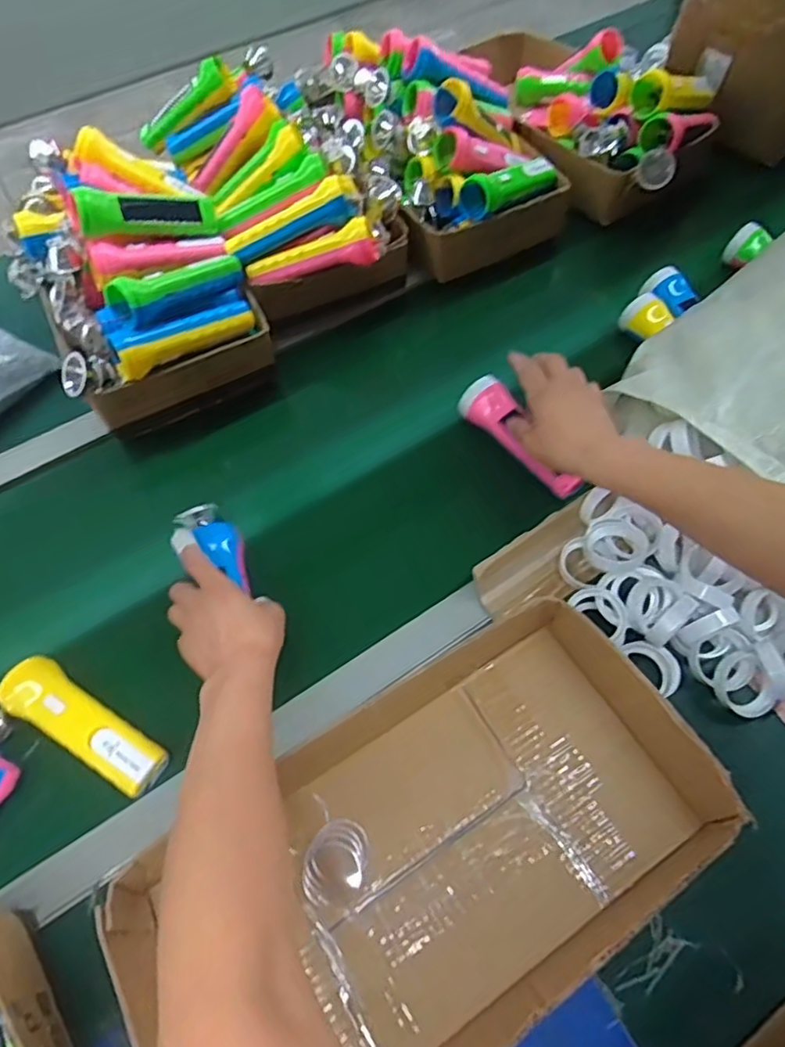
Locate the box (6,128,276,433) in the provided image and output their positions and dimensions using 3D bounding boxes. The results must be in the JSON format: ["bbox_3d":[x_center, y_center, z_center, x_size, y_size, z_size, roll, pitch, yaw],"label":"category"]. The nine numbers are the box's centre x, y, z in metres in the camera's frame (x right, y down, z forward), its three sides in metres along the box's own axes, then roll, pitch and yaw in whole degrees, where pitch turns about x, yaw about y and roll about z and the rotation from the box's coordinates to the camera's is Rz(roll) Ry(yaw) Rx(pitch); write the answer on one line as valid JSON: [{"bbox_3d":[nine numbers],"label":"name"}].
[{"bbox_3d":[-0.317,-0.301,0.724,0.234,0.153,0.323,-29,62,-14],"label":"box"}]

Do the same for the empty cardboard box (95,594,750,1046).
[{"bbox_3d":[0.035,0.241,0.458,0.408,0.071,0.244,-31,63,-15],"label":"empty cardboard box"}]

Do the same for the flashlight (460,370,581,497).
[{"bbox_3d":[0.136,-0.095,0.647,0.046,0.051,0.177,-29,65,-14],"label":"flashlight"}]

